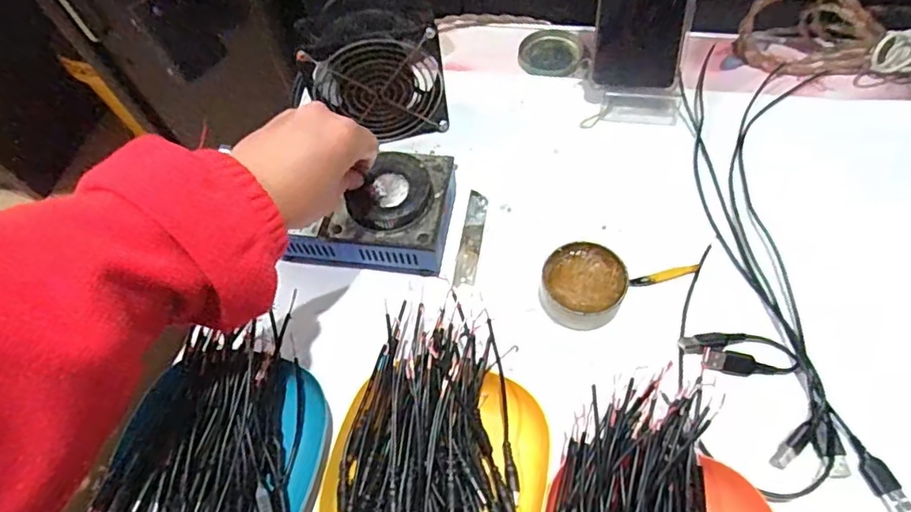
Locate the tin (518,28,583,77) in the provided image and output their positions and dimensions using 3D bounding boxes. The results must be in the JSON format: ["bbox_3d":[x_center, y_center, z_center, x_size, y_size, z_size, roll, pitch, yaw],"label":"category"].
[{"bbox_3d":[0.102,-0.218,0.591,0.064,0.009,0.069,-1,56,2],"label":"tin"}]

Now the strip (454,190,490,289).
[{"bbox_3d":[0.015,-0.016,0.475,0.018,0.004,0.095,6,61,10],"label":"strip"}]

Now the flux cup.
[{"bbox_3d":[0.100,0.022,0.429,0.062,0.029,0.057,-3,60,5],"label":"flux cup"}]

